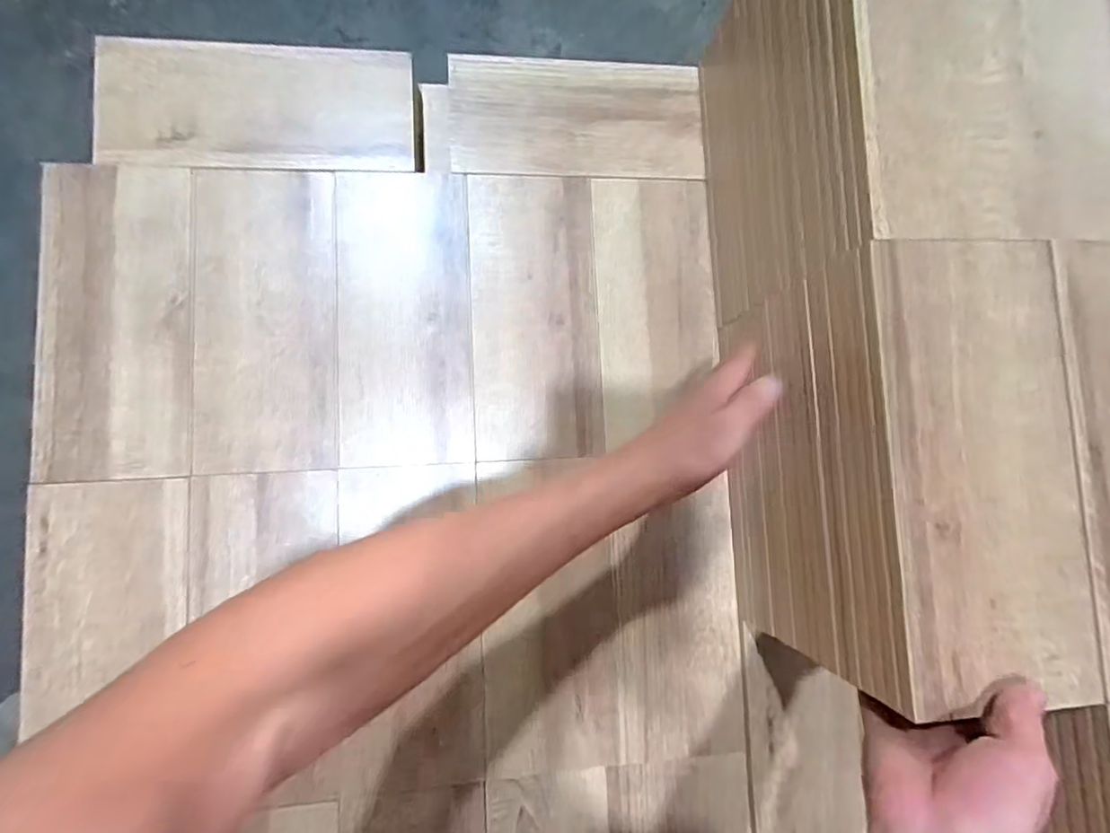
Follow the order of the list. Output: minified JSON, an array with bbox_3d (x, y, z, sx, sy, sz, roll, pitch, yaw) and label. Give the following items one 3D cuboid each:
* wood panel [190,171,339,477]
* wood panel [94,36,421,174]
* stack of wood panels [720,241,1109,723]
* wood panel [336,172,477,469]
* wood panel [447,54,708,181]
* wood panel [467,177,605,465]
[{"bbox_3d":[-0.279,-0.094,0.533,0.129,0.009,0.290,-1,85,-8],"label":"wood panel"},{"bbox_3d":[-0.287,-0.304,0.543,0.287,0.014,0.124,-3,93,-11],"label":"wood panel"},{"bbox_3d":[0.379,0.037,0.463,0.373,0.205,0.292,-2,85,-8],"label":"stack of wood panels"},{"bbox_3d":[-0.148,-0.099,0.550,0.128,0.010,0.291,-1,85,-8],"label":"wood panel"},{"bbox_3d":[0.025,-0.322,0.586,0.265,0.013,0.134,-1,85,-7],"label":"wood panel"},{"bbox_3d":[-0.019,-0.105,0.567,0.127,0.008,0.292,-2,85,-8],"label":"wood panel"}]

